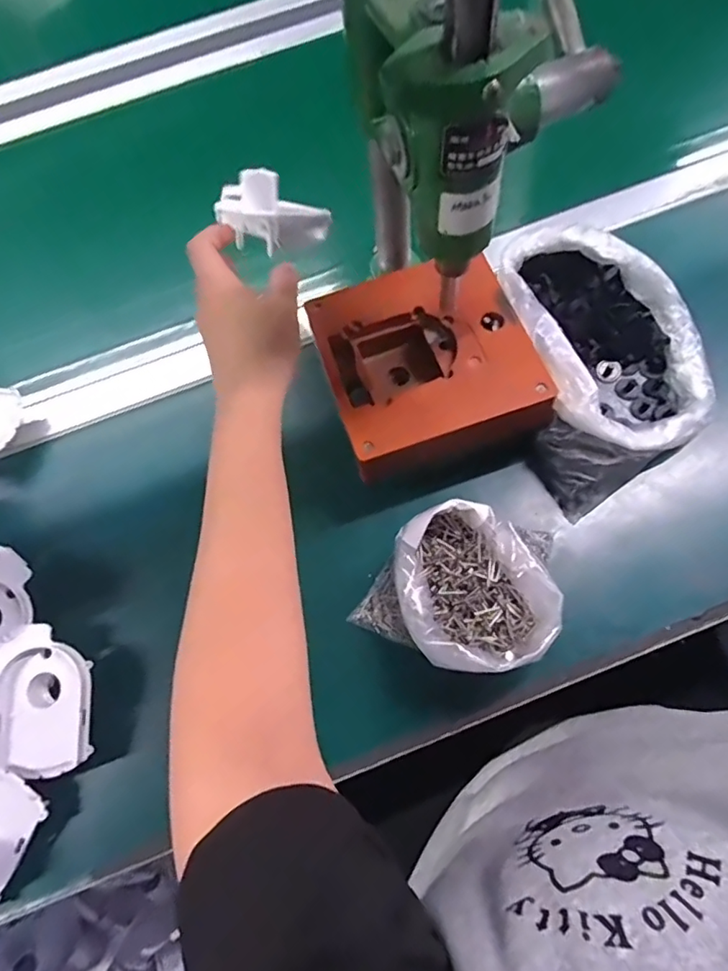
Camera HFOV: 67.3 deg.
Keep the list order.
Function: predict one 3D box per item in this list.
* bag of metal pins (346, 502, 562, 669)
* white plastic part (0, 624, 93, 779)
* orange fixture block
[{"bbox_3d":[0.069,0.072,0.376,0.124,0.057,0.107,6,68,8],"label":"bag of metal pins"},{"bbox_3d":[-0.227,0.148,0.381,0.066,0.025,0.097,-9,67,2],"label":"white plastic part"},{"bbox_3d":[0.047,-0.091,0.441,0.153,0.070,0.158,-21,67,-3],"label":"orange fixture block"}]

